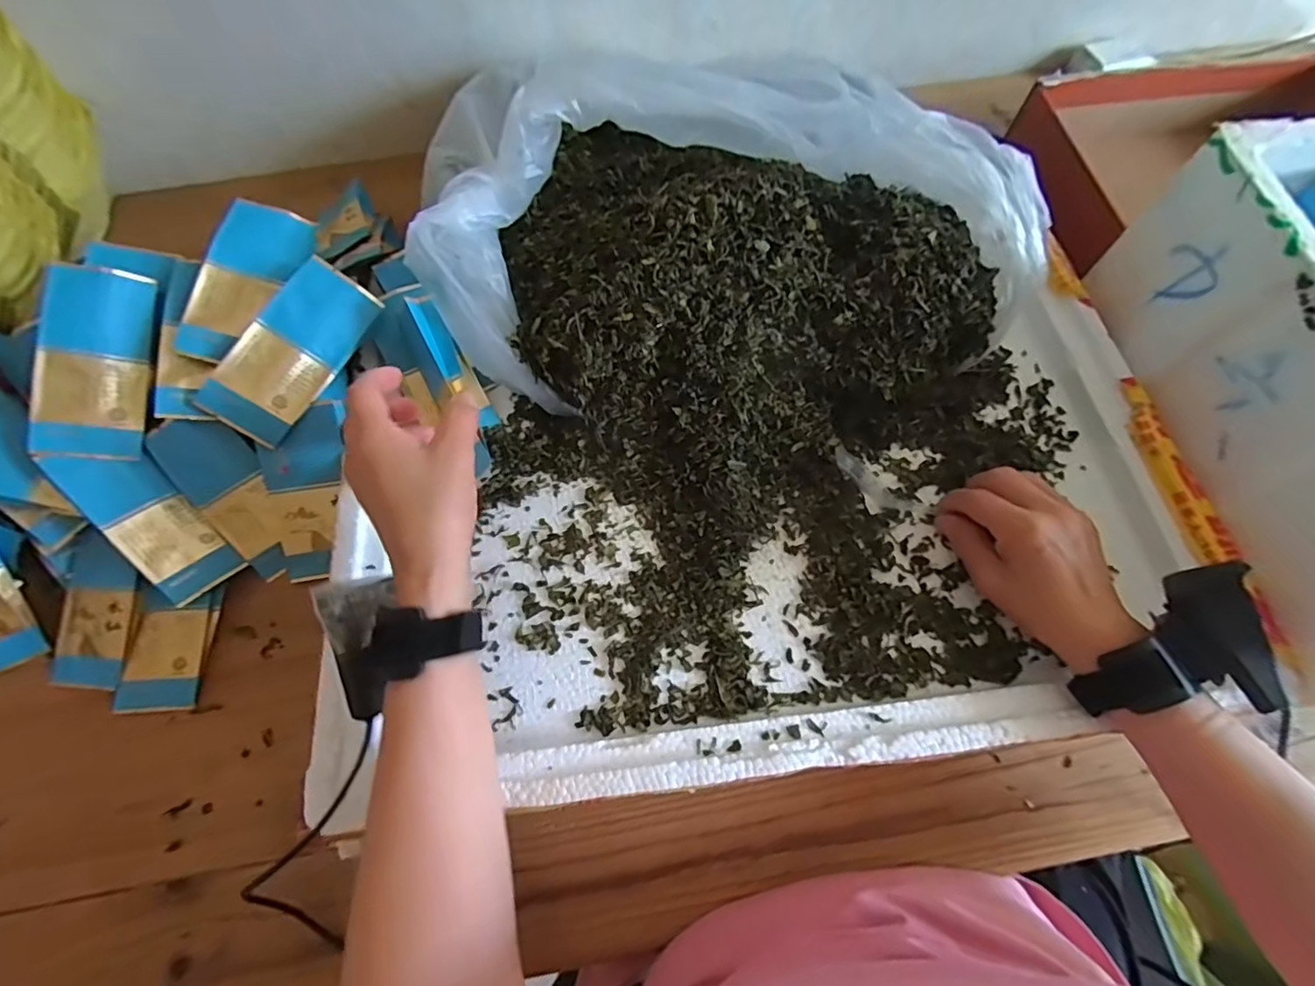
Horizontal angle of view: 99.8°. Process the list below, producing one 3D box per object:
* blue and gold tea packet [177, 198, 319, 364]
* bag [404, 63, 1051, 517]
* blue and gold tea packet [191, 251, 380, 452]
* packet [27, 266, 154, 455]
[{"bbox_3d":[-0.295,-0.152,0.399,0.056,0.009,0.127,15,73,-18],"label":"blue and gold tea packet"},{"bbox_3d":[0.030,-0.182,0.420,0.348,0.137,0.357,-37,72,-14],"label":"bag"},{"bbox_3d":[-0.256,-0.099,0.390,0.055,0.009,0.129,38,79,-30],"label":"blue and gold tea packet"},{"bbox_3d":[-0.383,-0.089,0.378,0.055,0.007,0.128,5,87,-39],"label":"packet"}]

